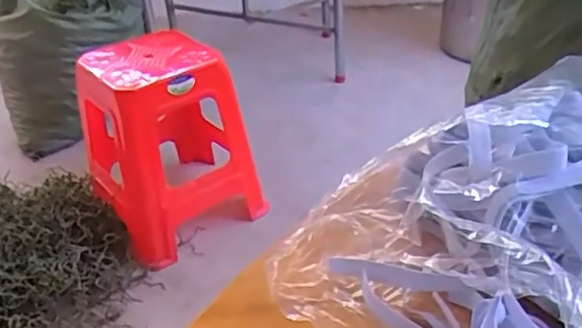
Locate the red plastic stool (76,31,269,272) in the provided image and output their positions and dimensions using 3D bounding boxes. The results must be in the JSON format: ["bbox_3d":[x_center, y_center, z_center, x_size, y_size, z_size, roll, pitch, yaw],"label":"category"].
[{"bbox_3d":[-0.326,-0.069,1.598,0.383,0.458,0.435,-23,37,-27],"label":"red plastic stool"}]

